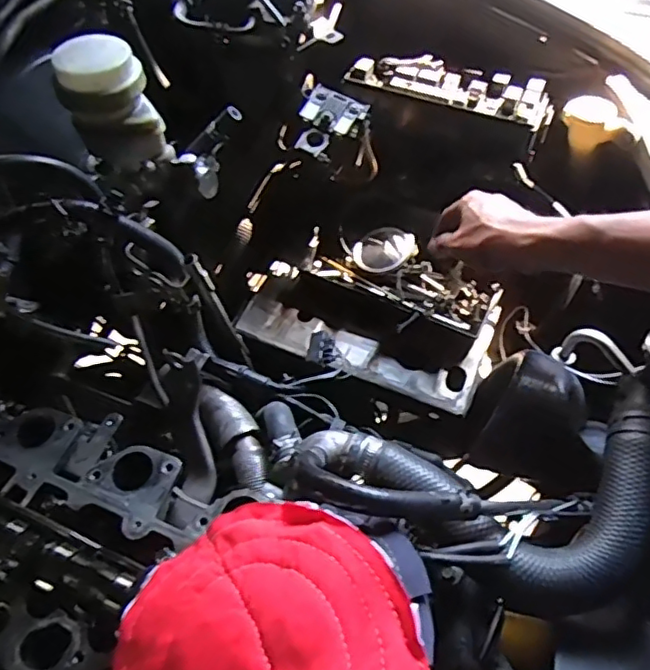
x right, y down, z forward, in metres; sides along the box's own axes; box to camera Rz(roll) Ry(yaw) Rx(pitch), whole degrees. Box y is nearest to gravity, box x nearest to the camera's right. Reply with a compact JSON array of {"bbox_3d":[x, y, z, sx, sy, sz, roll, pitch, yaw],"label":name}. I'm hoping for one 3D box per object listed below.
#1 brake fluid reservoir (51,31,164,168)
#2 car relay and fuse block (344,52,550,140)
[{"bbox_3d":[-0.214,-0.226,0.589,0.081,0.108,0.083,0,55,0],"label":"brake fluid reservoir"},{"bbox_3d":[0.145,-0.282,0.666,0.226,0.029,0.065,20,57,13],"label":"car relay and fuse block"}]

